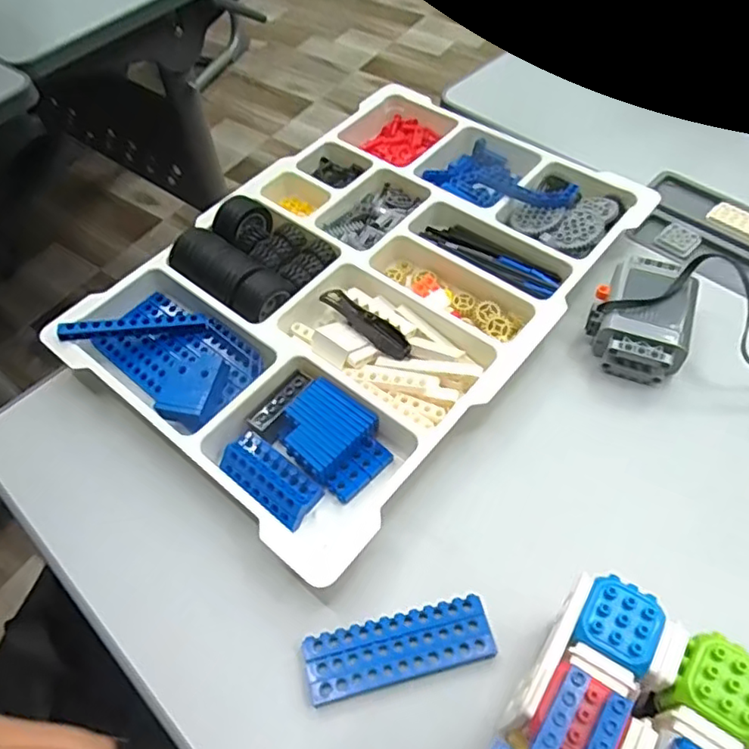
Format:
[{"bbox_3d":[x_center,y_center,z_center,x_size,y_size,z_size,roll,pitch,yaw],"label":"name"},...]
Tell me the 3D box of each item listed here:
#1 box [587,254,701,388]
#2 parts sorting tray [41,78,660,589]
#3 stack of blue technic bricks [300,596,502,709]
[{"bbox_3d":[0.180,-0.039,0.404,0.061,0.033,0.085,19,60,16],"label":"box"},{"bbox_3d":[-0.003,-0.075,0.437,0.264,0.040,0.376,34,64,24],"label":"parts sorting tray"},{"bbox_3d":[0.012,0.141,0.307,0.095,0.007,0.031,-13,56,-5],"label":"stack of blue technic bricks"}]

